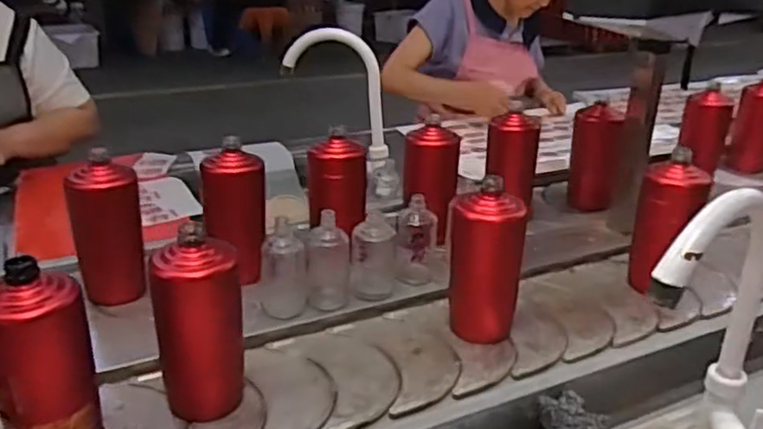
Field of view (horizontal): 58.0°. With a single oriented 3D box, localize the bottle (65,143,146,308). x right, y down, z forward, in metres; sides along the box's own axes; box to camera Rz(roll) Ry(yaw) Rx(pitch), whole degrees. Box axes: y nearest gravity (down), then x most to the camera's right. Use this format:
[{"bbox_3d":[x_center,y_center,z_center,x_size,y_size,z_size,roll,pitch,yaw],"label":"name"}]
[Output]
[{"bbox_3d":[-0.335,0.029,0.853,0.080,0.188,0.078,-8,26,-22],"label":"bottle"}]

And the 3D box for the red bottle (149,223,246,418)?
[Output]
[{"bbox_3d":[-0.178,0.111,0.668,0.071,0.183,0.064,15,27,26],"label":"red bottle"}]

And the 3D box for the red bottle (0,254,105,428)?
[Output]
[{"bbox_3d":[-0.291,0.139,0.599,0.076,0.191,0.064,-8,26,-22],"label":"red bottle"}]

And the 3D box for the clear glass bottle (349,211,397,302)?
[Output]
[{"bbox_3d":[-0.010,0.055,0.879,0.055,0.114,0.058,3,24,1],"label":"clear glass bottle"}]

